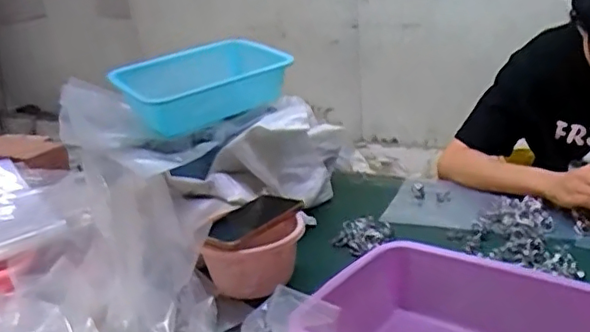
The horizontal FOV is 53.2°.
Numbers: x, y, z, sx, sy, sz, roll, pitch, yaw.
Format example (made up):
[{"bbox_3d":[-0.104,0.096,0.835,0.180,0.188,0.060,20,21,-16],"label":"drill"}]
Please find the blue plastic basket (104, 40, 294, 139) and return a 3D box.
[{"bbox_3d":[-0.145,-0.123,0.923,0.255,0.101,0.132,-13,21,-20],"label":"blue plastic basket"}]

